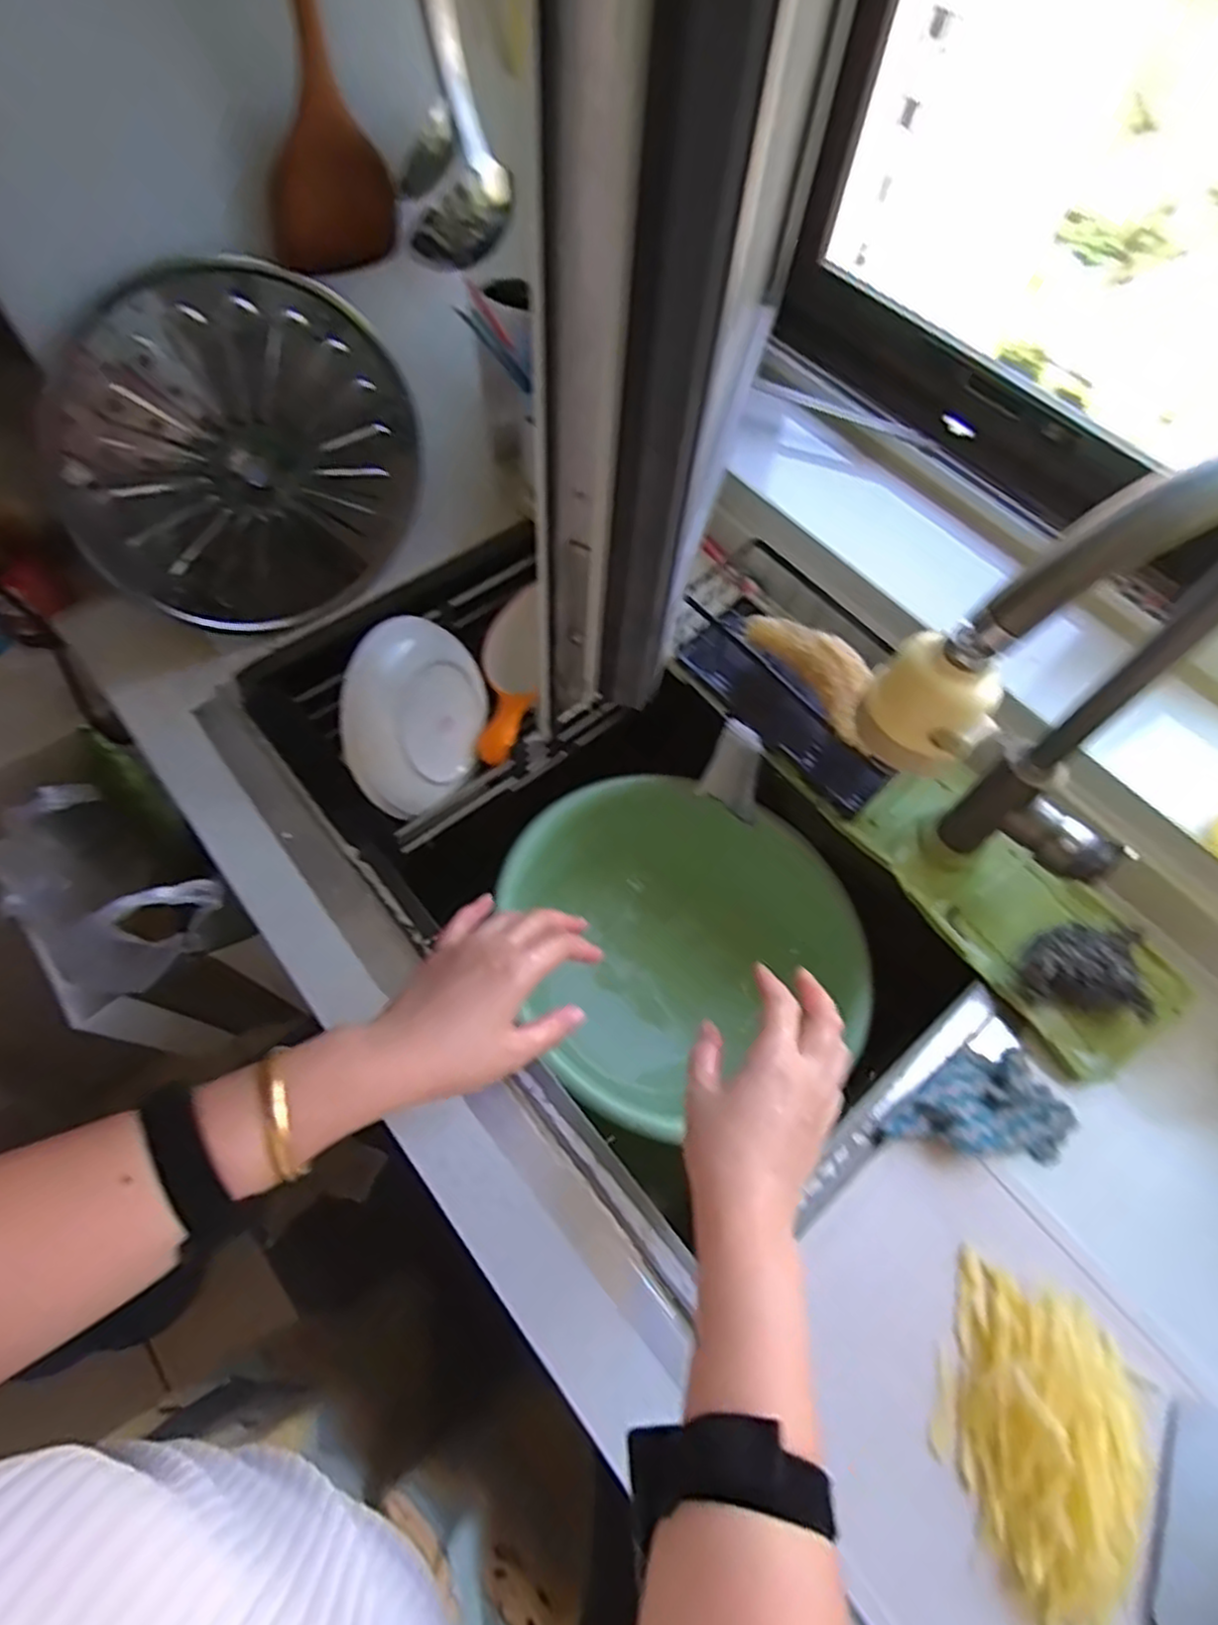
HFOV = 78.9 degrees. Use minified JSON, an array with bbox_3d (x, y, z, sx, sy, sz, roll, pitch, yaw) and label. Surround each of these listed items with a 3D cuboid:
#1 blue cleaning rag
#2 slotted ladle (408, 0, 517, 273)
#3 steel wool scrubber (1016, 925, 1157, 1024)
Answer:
[{"bbox_3d":[0.266,0.204,0.531,0.143,0.024,0.074,6,63,-1],"label":"blue cleaning rag"},{"bbox_3d":[-0.099,-0.502,0.427,0.069,0.327,0.049,-3,63,-5],"label":"slotted ladle"},{"bbox_3d":[0.361,0.115,0.562,0.081,0.042,0.063,15,63,4],"label":"steel wool scrubber"}]

